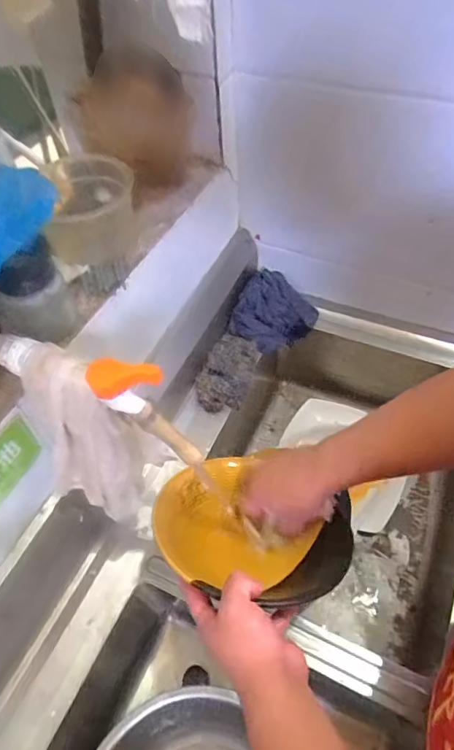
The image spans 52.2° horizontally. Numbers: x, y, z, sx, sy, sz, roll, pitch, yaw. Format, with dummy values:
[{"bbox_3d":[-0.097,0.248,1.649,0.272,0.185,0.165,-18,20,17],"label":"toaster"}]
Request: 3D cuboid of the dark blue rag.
[{"bbox_3d":[0.099,-0.127,0.911,0.132,0.099,0.159,23,58,19],"label":"dark blue rag"}]

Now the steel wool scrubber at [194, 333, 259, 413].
[{"bbox_3d":[-0.001,-0.008,0.848,0.098,0.062,0.142,11,55,11],"label":"steel wool scrubber"}]

